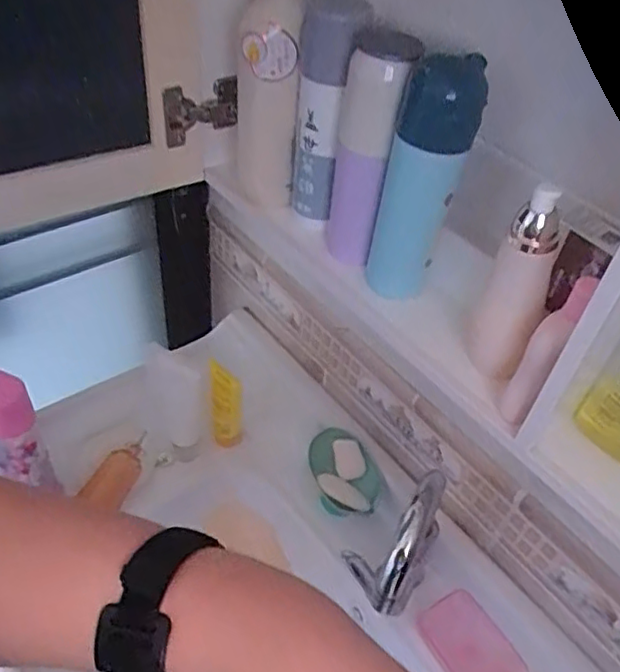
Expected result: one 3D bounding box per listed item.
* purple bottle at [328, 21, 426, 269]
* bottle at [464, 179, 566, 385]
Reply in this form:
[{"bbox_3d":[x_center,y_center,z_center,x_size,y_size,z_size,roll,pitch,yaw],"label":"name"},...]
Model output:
[{"bbox_3d":[0.045,-0.143,0.520,0.045,0.199,0.050,8,45,0],"label":"purple bottle"},{"bbox_3d":[0.143,-0.029,0.434,0.042,0.147,0.036,23,47,14],"label":"bottle"}]

